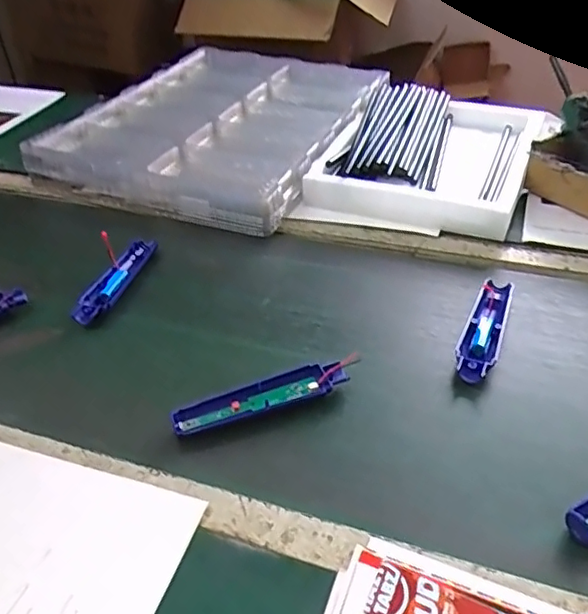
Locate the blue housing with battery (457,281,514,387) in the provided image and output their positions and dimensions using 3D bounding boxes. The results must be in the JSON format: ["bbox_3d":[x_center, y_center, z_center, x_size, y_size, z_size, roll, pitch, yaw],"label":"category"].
[{"bbox_3d":[0.205,0.028,0.634,0.039,0.032,0.158,17,43,22],"label":"blue housing with battery"}]

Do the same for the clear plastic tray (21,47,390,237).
[{"bbox_3d":[-0.110,-0.321,1.058,0.440,0.093,0.590,15,38,24],"label":"clear plastic tray"}]

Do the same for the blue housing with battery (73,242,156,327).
[{"bbox_3d":[-0.214,-0.034,0.721,0.027,0.023,0.162,10,40,14],"label":"blue housing with battery"}]

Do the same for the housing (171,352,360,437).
[{"bbox_3d":[-0.024,0.085,0.565,0.182,0.025,0.034,-14,40,-14],"label":"housing"}]

